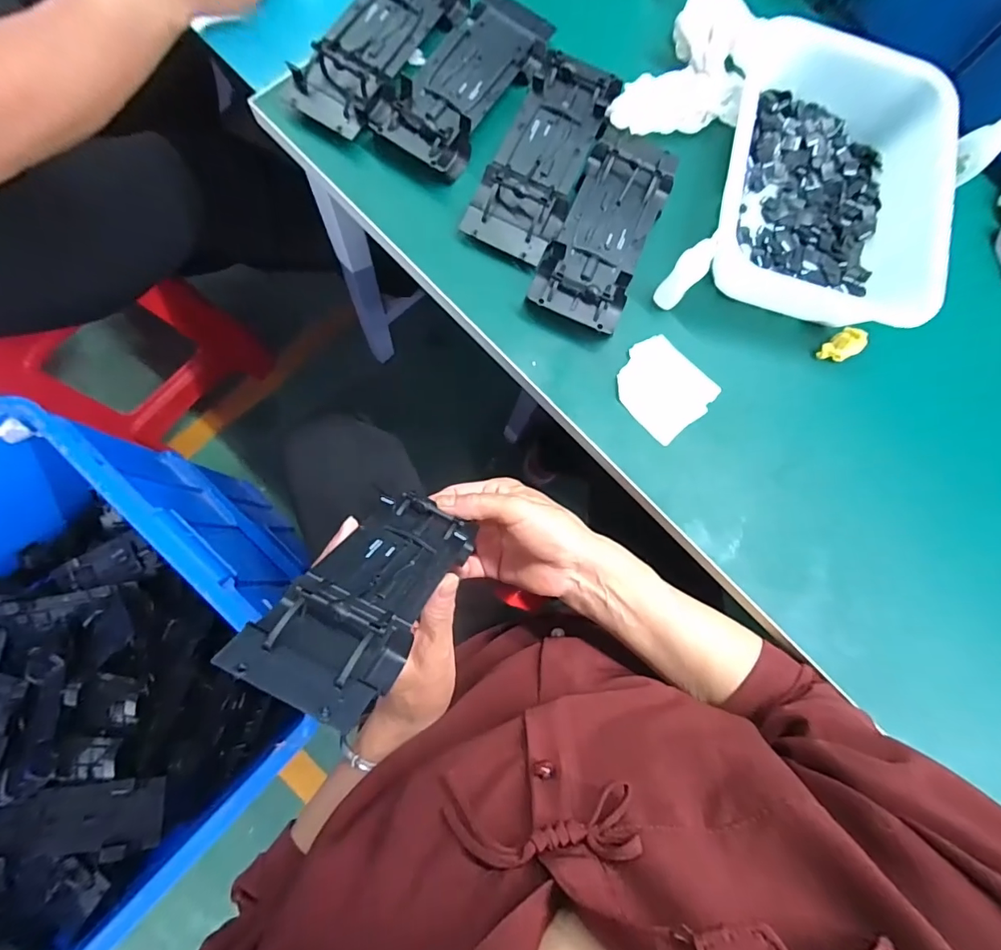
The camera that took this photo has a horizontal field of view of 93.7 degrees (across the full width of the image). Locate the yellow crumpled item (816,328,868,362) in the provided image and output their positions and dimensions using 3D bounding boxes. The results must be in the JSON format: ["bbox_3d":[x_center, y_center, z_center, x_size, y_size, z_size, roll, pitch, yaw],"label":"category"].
[{"bbox_3d":[0.299,-0.112,0.410,0.030,0.026,0.021,-39,88,-11],"label":"yellow crumpled item"}]

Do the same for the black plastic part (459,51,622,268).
[{"bbox_3d":[0.037,-0.273,0.399,0.077,0.020,0.182,23,83,-3],"label":"black plastic part"}]

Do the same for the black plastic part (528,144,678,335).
[{"bbox_3d":[0.091,-0.209,0.393,0.077,0.024,0.183,24,79,-3],"label":"black plastic part"}]

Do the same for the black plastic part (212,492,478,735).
[{"bbox_3d":[-0.072,0.064,0.284,0.071,0.173,0.022,37,118,-1],"label":"black plastic part"}]

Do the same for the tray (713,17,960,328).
[{"bbox_3d":[0.279,-0.257,0.404,0.184,0.059,0.242,17,80,-4],"label":"tray"}]

